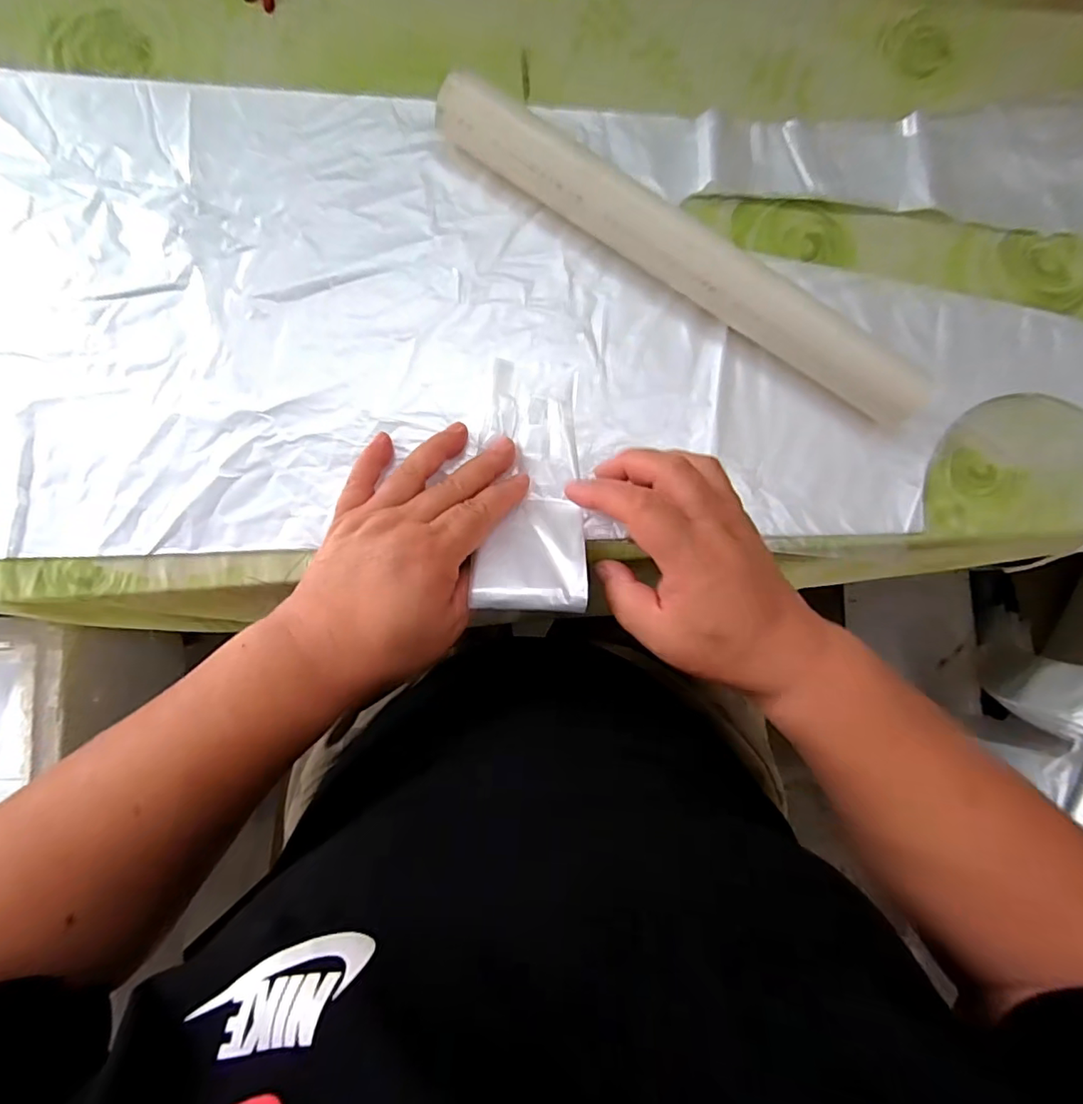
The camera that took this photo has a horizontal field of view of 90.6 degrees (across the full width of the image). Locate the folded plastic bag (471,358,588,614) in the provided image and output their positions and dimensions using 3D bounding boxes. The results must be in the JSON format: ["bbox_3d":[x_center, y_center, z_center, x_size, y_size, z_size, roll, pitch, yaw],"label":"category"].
[{"bbox_3d":[-0.005,-0.040,0.328,0.061,0.027,0.156,3,69,-5],"label":"folded plastic bag"}]

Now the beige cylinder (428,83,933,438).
[{"bbox_3d":[0.090,-0.185,0.346,0.352,0.046,0.032,32,81,-1],"label":"beige cylinder"}]

